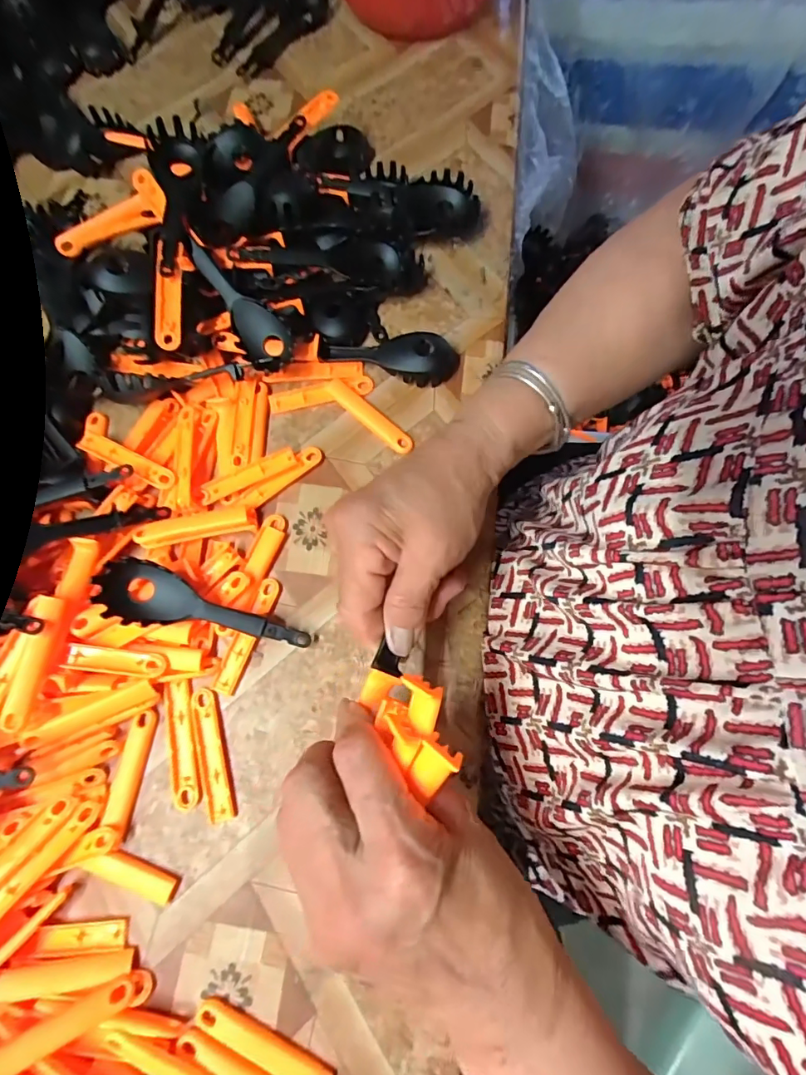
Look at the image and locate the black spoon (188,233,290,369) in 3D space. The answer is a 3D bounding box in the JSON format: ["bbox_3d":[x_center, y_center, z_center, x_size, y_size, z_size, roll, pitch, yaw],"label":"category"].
[{"bbox_3d":[-0.113,-0.160,0.336,0.032,0.020,0.104,-38,94,-11],"label":"black spoon"}]

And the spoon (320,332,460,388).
[{"bbox_3d":[-0.009,-0.129,0.356,0.098,0.017,0.037,-5,72,-1],"label":"spoon"}]

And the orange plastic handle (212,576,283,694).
[{"bbox_3d":[-0.100,0.062,0.313,0.015,0.005,0.076,21,74,7],"label":"orange plastic handle"}]

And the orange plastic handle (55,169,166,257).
[{"bbox_3d":[-0.211,-0.229,0.350,0.091,0.013,0.034,-18,73,11],"label":"orange plastic handle"}]

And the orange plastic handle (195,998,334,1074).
[{"bbox_3d":[-0.073,0.264,0.251,0.076,0.006,0.014,23,74,7],"label":"orange plastic handle"}]

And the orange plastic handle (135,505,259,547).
[{"bbox_3d":[-0.138,-0.008,0.324,0.077,0.006,0.018,-10,73,-3],"label":"orange plastic handle"}]

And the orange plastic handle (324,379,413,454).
[{"bbox_3d":[-0.025,-0.088,0.351,0.077,0.004,0.014,41,92,5],"label":"orange plastic handle"}]

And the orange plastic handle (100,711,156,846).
[{"bbox_3d":[-0.164,0.141,0.292,0.015,0.007,0.072,7,73,2],"label":"orange plastic handle"}]

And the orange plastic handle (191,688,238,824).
[{"bbox_3d":[-0.116,0.130,0.294,0.015,0.004,0.074,-17,73,-5],"label":"orange plastic handle"}]

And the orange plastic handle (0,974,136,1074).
[{"bbox_3d":[-0.178,0.249,0.246,0.077,0.015,0.016,-15,72,-28],"label":"orange plastic handle"}]

